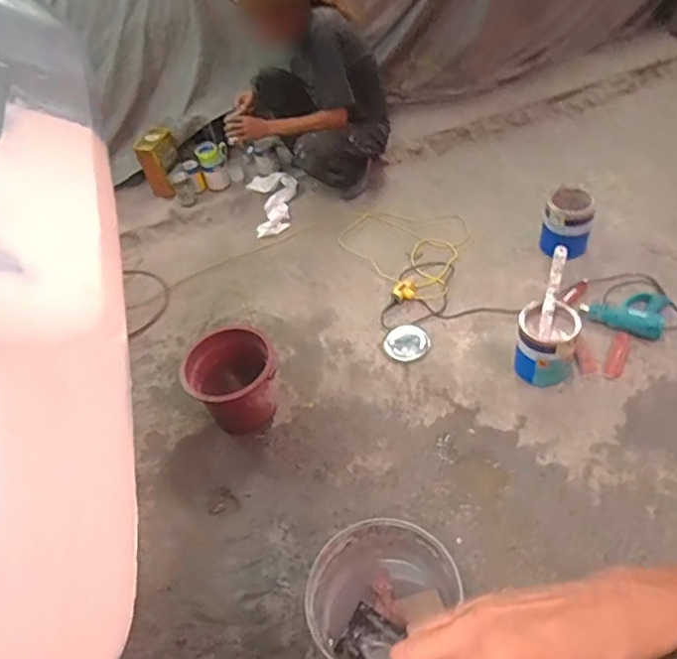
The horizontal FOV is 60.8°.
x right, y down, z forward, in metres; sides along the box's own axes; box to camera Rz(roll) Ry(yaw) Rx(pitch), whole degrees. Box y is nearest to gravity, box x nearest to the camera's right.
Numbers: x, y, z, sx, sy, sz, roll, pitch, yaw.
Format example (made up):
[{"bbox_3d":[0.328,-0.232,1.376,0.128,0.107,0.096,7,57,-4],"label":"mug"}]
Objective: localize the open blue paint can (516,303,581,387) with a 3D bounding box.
[{"bbox_3d":[0.599,0.039,1.679,0.160,0.209,0.160,-6,46,6],"label":"open blue paint can"}]

